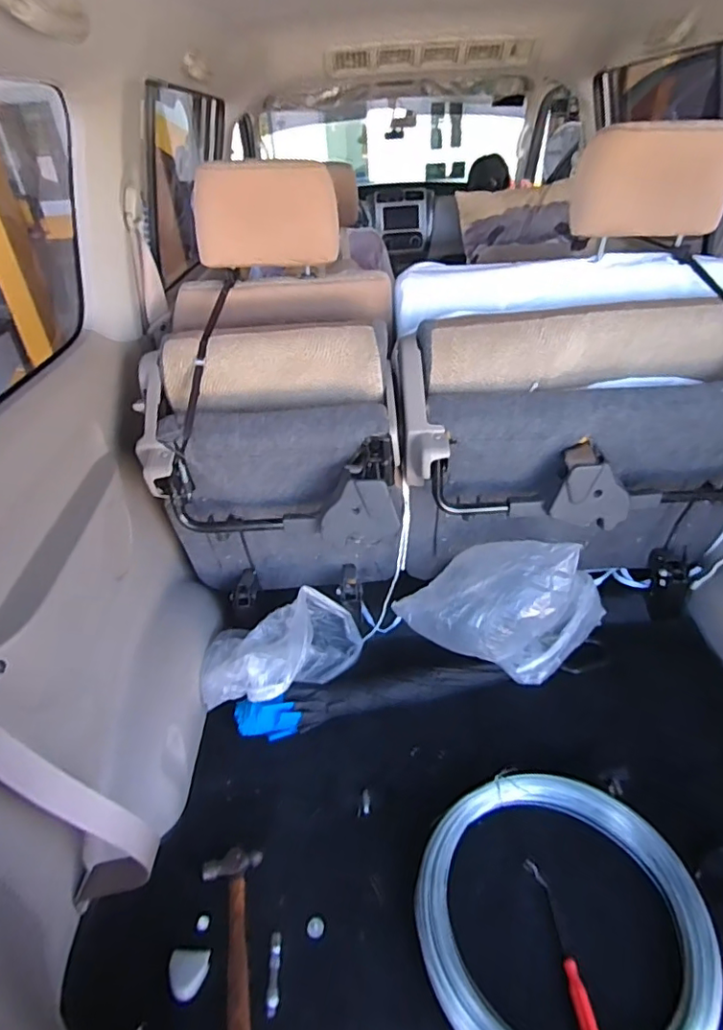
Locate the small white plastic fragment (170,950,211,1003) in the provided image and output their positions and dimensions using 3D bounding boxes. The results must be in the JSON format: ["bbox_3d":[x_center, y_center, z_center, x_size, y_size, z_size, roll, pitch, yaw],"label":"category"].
[{"bbox_3d":[-0.250,0.661,0.796,0.056,0.007,0.057,-3,36,3],"label":"small white plastic fragment"}]

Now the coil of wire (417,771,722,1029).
[{"bbox_3d":[0.295,0.603,0.827,0.410,0.050,0.402,-3,36,2],"label":"coil of wire"}]

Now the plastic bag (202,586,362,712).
[{"bbox_3d":[-0.162,0.303,1.167,0.342,0.139,0.200,-12,37,-9],"label":"plastic bag"}]

